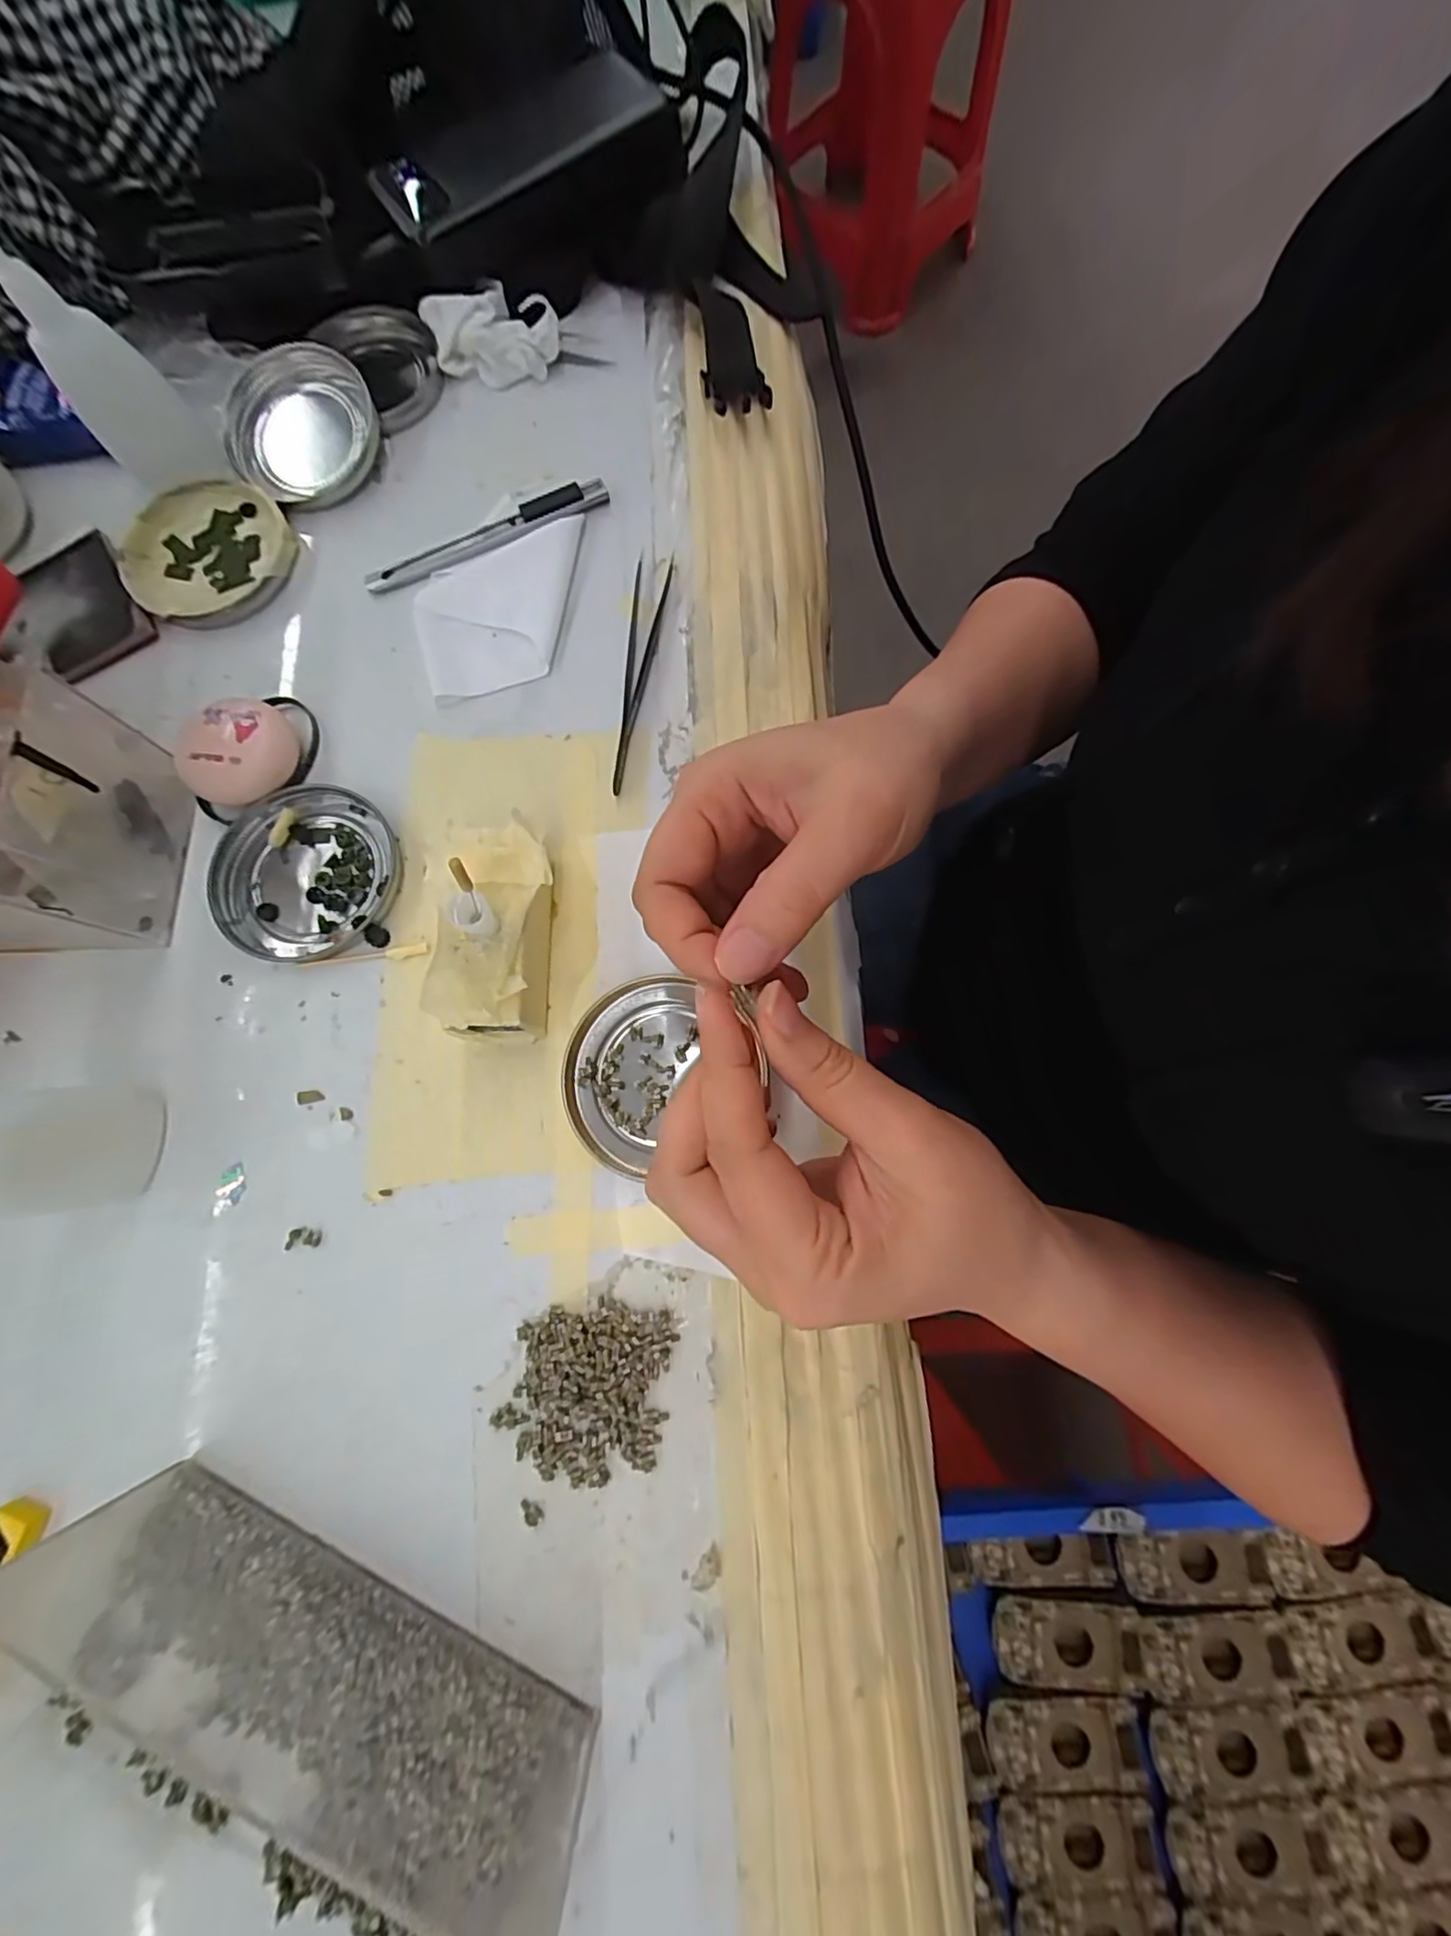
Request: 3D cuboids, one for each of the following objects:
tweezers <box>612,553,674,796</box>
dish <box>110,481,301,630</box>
[{"bbox_3d":[-0.040,-0.140,0.292,0.016,0.005,0.127,5,78,3],"label":"tweezers"},{"bbox_3d":[-0.256,-0.207,0.311,0.079,0.008,0.079,0,77,1],"label":"dish"}]

